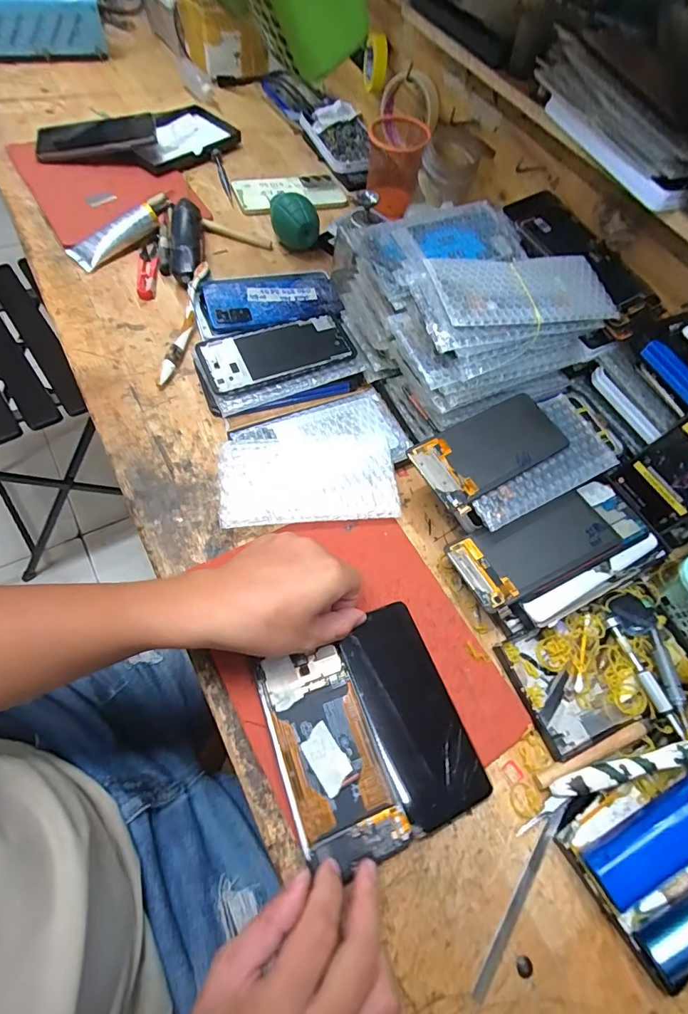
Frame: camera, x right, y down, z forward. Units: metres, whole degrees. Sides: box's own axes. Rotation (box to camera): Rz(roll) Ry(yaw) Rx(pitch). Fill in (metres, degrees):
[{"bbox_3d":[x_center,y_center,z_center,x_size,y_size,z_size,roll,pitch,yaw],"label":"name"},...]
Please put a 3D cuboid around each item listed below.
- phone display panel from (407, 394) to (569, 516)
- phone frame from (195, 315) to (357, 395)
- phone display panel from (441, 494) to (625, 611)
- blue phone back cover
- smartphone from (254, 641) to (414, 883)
[{"bbox_3d":[0.139,-0.056,0.423,0.151,0.007,0.074,-30,73,-19],"label":"phone display panel"},{"bbox_3d":[-0.072,-0.171,0.489,0.163,0.009,0.075,-21,71,-16],"label":"phone frame"},{"bbox_3d":[0.176,0.035,0.410,0.152,0.007,0.069,-23,64,-13],"label":"phone display panel"},{"bbox_3d":[-0.086,-0.252,0.544,0.161,0.013,0.085,-17,71,-17],"label":"blue phone back cover"},{"bbox_3d":[-0.011,0.178,0.324,0.071,0.014,0.141,-20,69,-11],"label":"smartphone"}]

